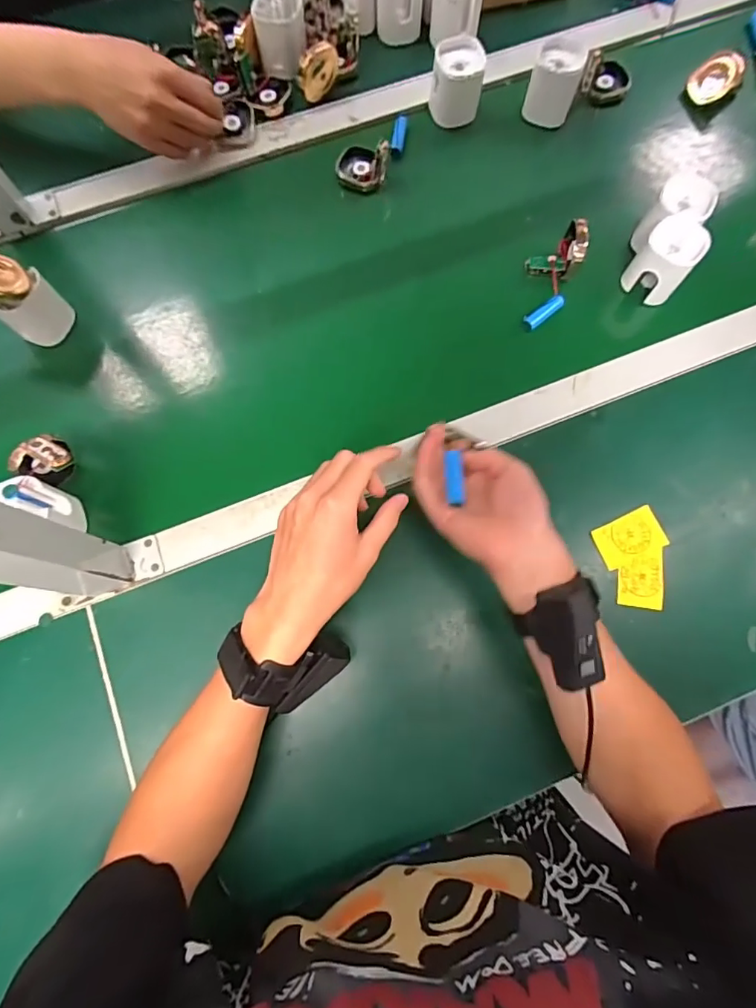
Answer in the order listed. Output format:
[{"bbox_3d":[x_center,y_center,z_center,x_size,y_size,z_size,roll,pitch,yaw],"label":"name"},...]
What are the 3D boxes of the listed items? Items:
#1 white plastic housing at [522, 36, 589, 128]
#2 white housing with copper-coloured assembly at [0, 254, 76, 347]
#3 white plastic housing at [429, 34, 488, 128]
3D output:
[{"bbox_3d":[0.212,-0.503,0.600,0.059,0.068,0.053,20,77,5],"label":"white plastic housing"},{"bbox_3d":[-0.368,-0.201,0.511,0.067,0.104,0.054,3,76,1],"label":"white housing with copper-coloured assembly"},{"bbox_3d":[0.093,-0.497,0.594,0.064,0.067,0.052,0,76,0],"label":"white plastic housing"}]

